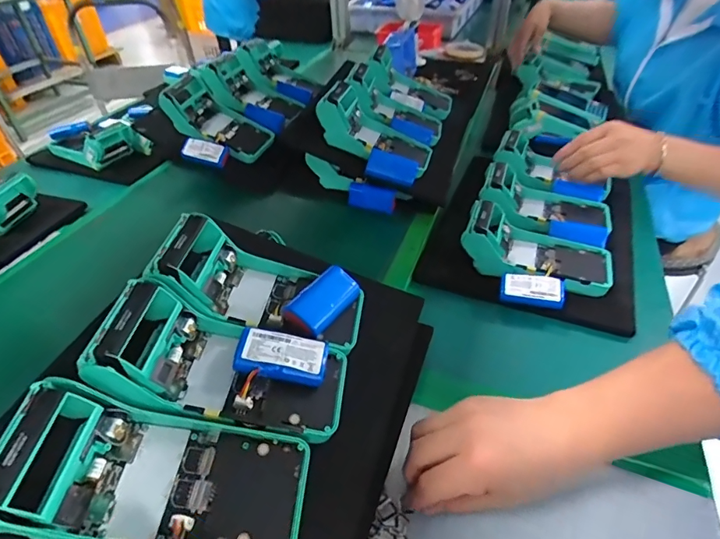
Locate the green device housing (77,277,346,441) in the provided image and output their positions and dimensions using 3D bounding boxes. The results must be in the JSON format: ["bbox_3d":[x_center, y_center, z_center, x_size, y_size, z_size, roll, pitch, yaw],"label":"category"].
[{"bbox_3d":[-0.096,0.073,0.313,0.165,0.050,0.080,25,41,-10],"label":"green device housing"}]

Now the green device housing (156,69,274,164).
[{"bbox_3d":[-0.230,-0.242,0.716,0.169,0.061,0.084,32,44,-5],"label":"green device housing"}]

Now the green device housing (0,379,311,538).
[{"bbox_3d":[-0.119,0.125,0.263,0.169,0.055,0.078,19,37,-18],"label":"green device housing"}]

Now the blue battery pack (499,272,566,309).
[{"bbox_3d":[0.195,0.025,0.493,0.066,0.019,0.033,11,74,15],"label":"blue battery pack"}]

